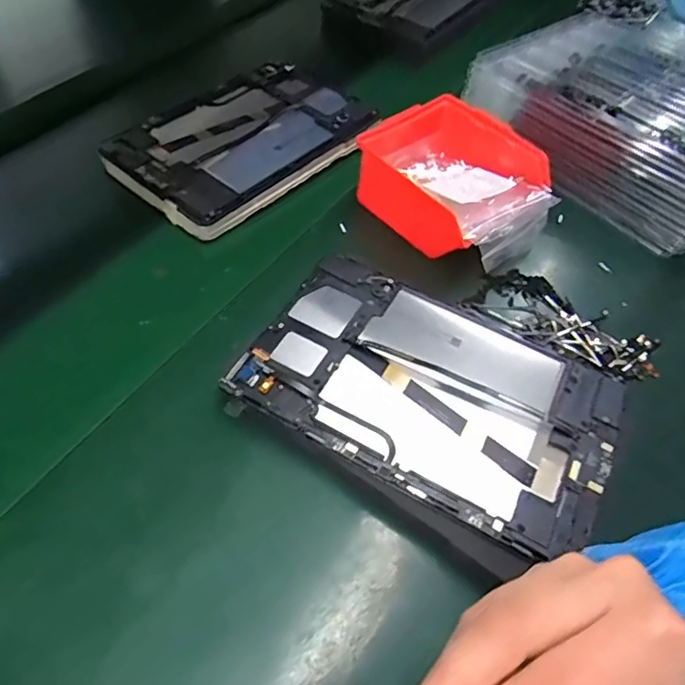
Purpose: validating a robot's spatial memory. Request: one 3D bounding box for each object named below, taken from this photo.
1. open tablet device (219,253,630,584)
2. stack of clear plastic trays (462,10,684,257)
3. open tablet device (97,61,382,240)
[{"bbox_3d":[0.064,0.027,0.373,0.234,0.018,0.183,29,58,15],"label":"open tablet device"},{"bbox_3d":[0.297,-0.237,0.562,0.217,0.079,0.277,-34,64,-24],"label":"stack of clear plastic trays"},{"bbox_3d":[-0.096,-0.204,0.535,0.160,0.020,0.241,40,61,21],"label":"open tablet device"}]

